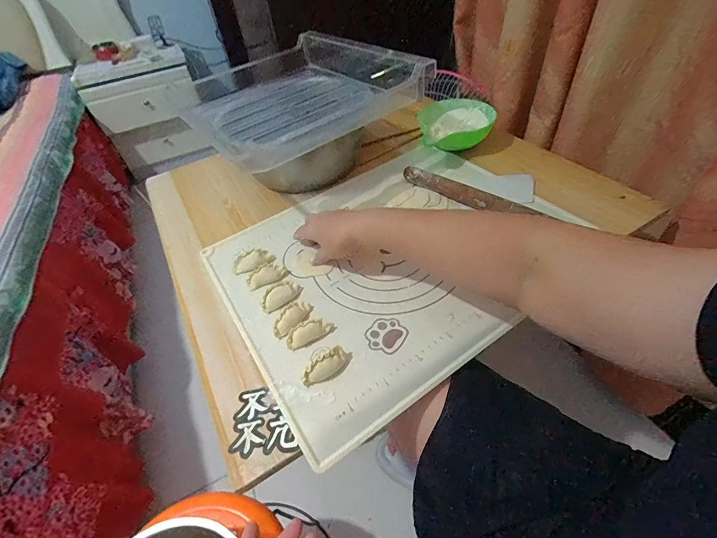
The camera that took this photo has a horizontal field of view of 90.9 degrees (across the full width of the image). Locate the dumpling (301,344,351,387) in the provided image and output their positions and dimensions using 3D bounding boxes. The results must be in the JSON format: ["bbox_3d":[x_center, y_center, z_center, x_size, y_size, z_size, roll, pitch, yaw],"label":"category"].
[{"bbox_3d":[-0.036,0.111,0.403,0.062,0.019,0.023,-32,52,-22],"label":"dumpling"}]

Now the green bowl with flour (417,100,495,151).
[{"bbox_3d":[0.192,-0.285,0.710,0.146,0.055,0.115,14,50,19],"label":"green bowl with flour"}]

